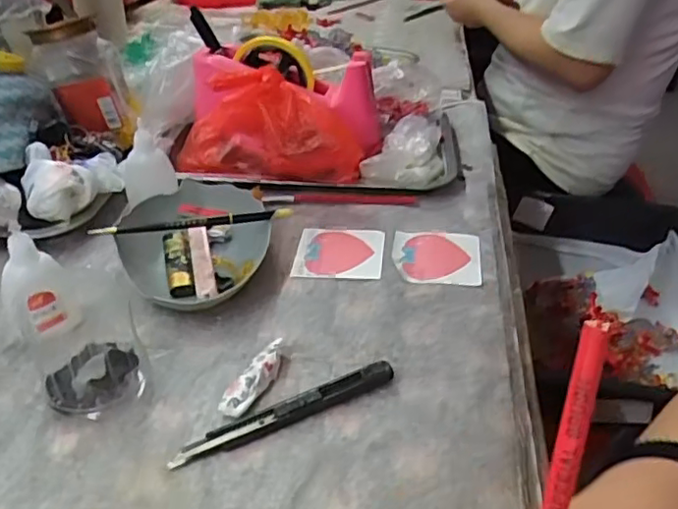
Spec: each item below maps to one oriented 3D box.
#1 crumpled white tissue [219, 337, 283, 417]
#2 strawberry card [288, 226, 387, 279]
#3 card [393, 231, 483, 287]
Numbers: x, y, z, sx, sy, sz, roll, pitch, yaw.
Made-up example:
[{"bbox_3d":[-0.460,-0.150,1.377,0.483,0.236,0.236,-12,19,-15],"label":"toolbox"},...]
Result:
[{"bbox_3d":[-0.056,0.079,0.400,0.020,0.015,0.062,16,38,20],"label":"crumpled white tissue"},{"bbox_3d":[0.001,-0.002,0.529,0.073,0.008,0.076,5,35,5],"label":"strawberry card"},{"bbox_3d":[0.083,0.000,0.525,0.071,0.004,0.078,2,35,6],"label":"card"}]

